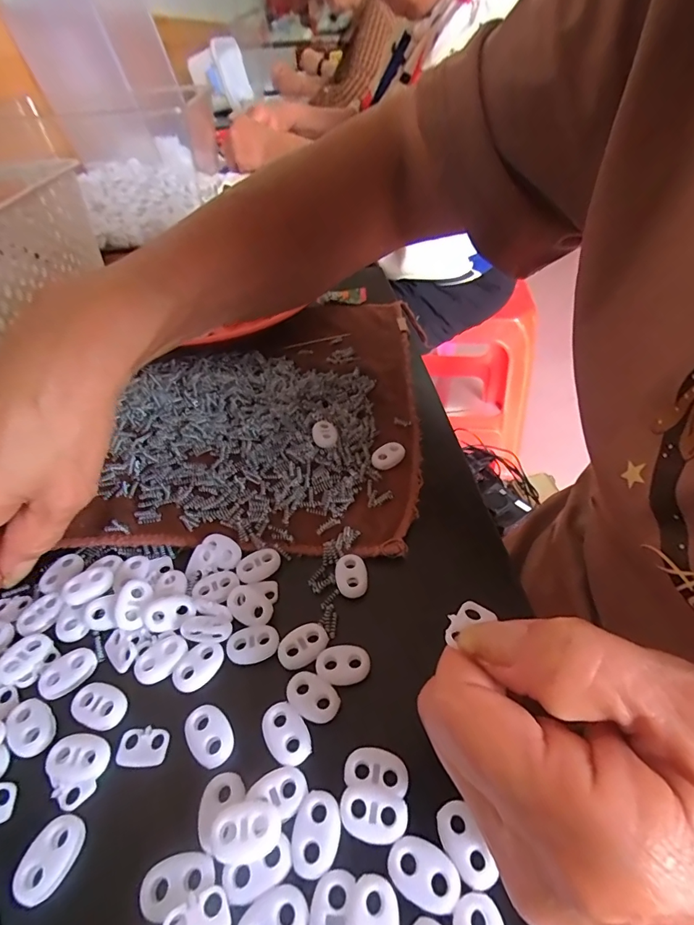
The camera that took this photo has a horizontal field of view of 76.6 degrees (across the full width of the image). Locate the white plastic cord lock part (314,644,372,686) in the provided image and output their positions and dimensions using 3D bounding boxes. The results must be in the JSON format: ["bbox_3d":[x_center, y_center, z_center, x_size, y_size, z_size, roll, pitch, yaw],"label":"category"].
[{"bbox_3d":[-0.002,0.084,0.184,0.022,0.004,0.015,-7,45,-4],"label":"white plastic cord lock part"}]

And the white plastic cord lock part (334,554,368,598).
[{"bbox_3d":[0.002,0.054,0.213,0.015,0.004,0.022,-7,45,-4],"label":"white plastic cord lock part"}]

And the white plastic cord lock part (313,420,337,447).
[{"bbox_3d":[-0.014,-0.018,0.278,0.014,0.006,0.022,-13,46,-10],"label":"white plastic cord lock part"}]

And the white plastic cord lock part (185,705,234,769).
[{"bbox_3d":[-0.053,0.105,0.169,0.015,0.004,0.022,-24,49,-20],"label":"white plastic cord lock part"}]

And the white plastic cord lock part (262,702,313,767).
[{"bbox_3d":[-0.023,0.103,0.167,0.015,0.004,0.022,-25,49,-21],"label":"white plastic cord lock part"}]

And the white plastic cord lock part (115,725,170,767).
[{"bbox_3d":[-0.079,0.109,0.169,0.019,0.004,0.013,-2,45,0],"label":"white plastic cord lock part"}]

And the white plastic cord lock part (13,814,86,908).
[{"bbox_3d":[-0.099,0.132,0.146,0.015,0.005,0.022,14,47,15],"label":"white plastic cord lock part"}]

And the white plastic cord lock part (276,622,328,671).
[{"bbox_3d":[-0.019,0.078,0.191,0.022,0.004,0.015,-22,48,-18],"label":"white plastic cord lock part"}]

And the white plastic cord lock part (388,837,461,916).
[{"bbox_3d":[0.024,0.128,0.137,0.022,0.004,0.015,15,48,17],"label":"white plastic cord lock part"}]

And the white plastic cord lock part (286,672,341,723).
[{"bbox_3d":[-0.014,0.093,0.176,0.022,0.004,0.015,26,52,25],"label":"white plastic cord lock part"}]

